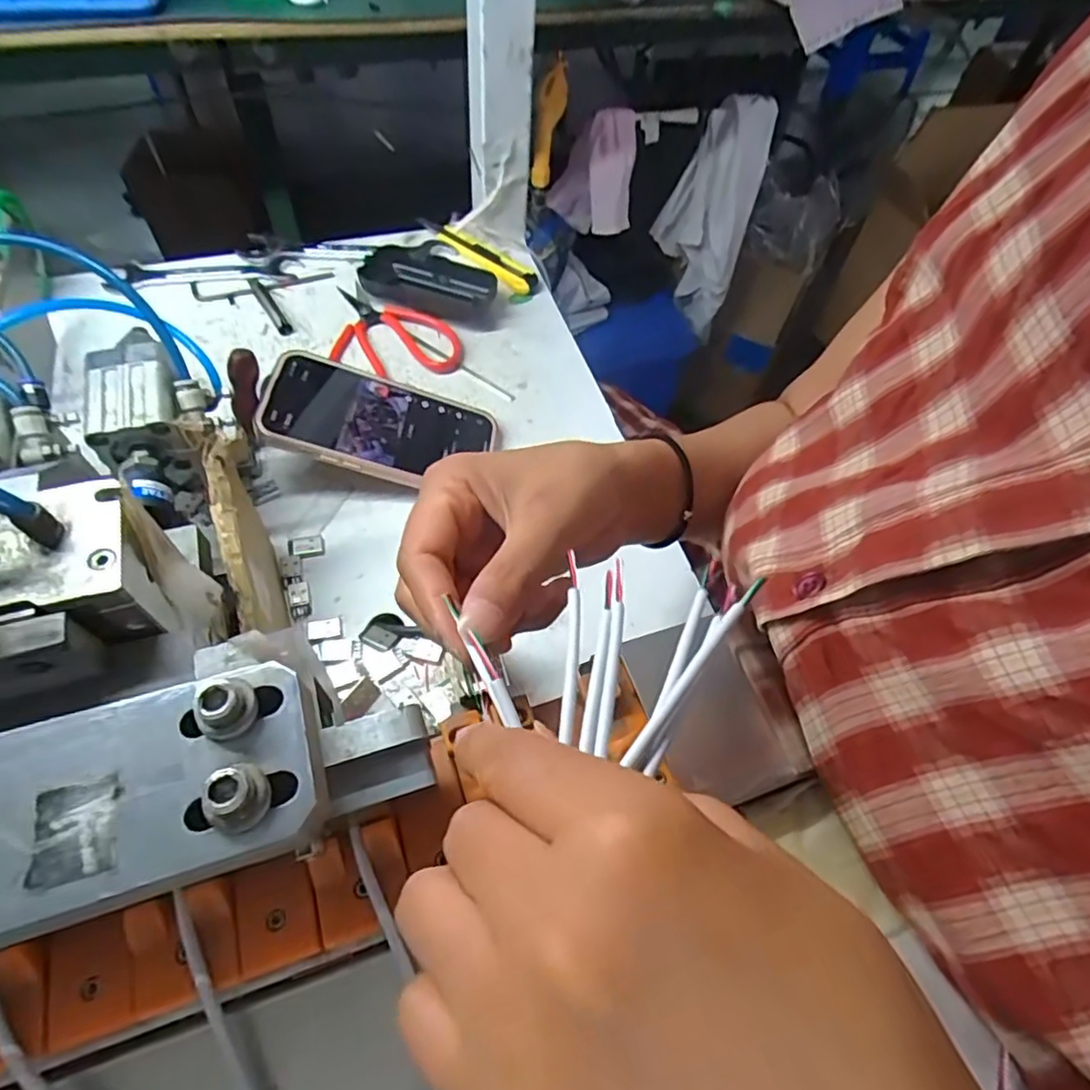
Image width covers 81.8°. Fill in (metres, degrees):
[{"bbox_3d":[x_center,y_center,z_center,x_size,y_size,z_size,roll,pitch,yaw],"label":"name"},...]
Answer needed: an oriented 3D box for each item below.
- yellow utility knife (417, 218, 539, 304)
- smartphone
[{"bbox_3d":[-0.057,-0.263,0.567,0.033,0.019,0.137,-36,68,-23],"label":"yellow utility knife"},{"bbox_3d":[-0.110,-0.081,0.423,0.147,0.010,0.077,17,57,-16],"label":"smartphone"}]

